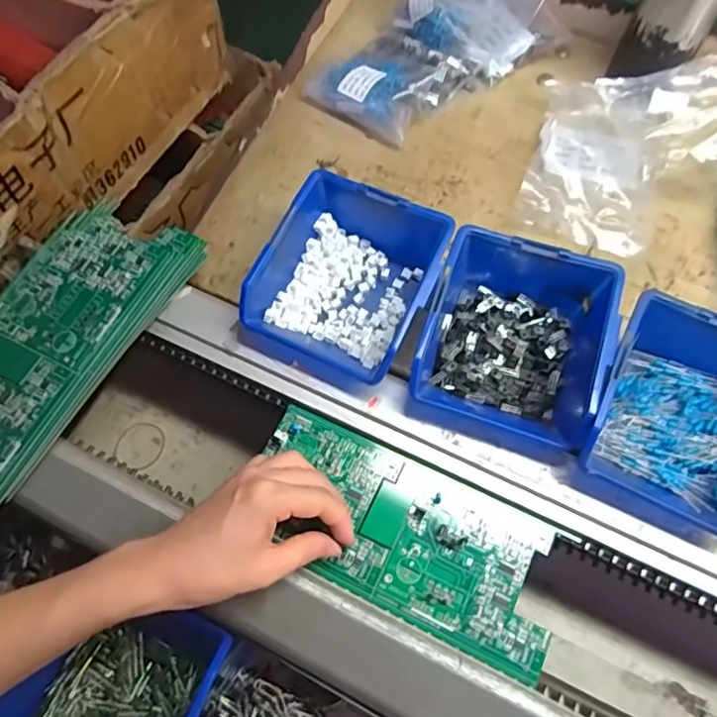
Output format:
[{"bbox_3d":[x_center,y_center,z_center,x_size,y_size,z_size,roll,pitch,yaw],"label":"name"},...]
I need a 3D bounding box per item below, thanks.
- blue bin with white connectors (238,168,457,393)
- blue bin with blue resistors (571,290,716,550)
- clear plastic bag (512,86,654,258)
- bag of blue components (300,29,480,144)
[{"bbox_3d":[-0.008,-0.060,0.417,0.119,0.056,0.139,23,67,10],"label":"blue bin with white connectors"},{"bbox_3d":[0.220,0.040,0.375,0.122,0.056,0.136,25,67,11],"label":"blue bin with blue resistors"},{"bbox_3d":[0.204,-0.164,0.480,0.108,0.029,0.136,19,66,9],"label":"clear plastic bag"},{"bbox_3d":[0.026,-0.257,0.523,0.119,0.035,0.107,-42,71,-17],"label":"bag of blue components"}]

